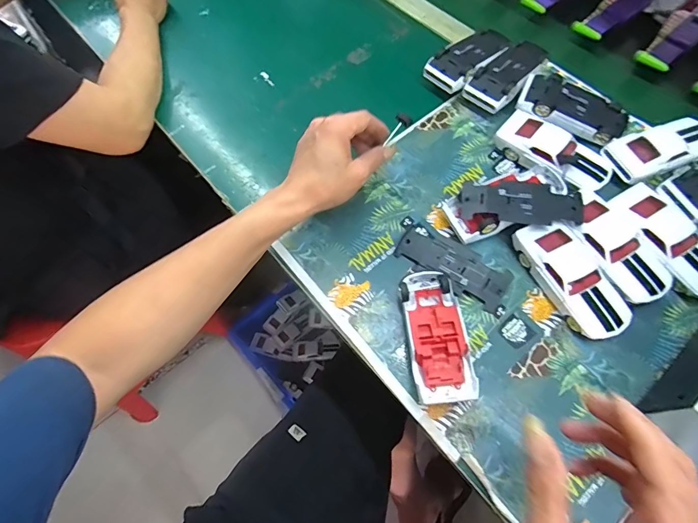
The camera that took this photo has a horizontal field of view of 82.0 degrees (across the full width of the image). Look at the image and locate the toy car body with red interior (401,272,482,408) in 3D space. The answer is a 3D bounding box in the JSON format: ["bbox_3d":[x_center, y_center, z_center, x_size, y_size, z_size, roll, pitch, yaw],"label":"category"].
[{"bbox_3d":[0.084,0.070,0.392,0.056,0.034,0.128,-5,65,0],"label":"toy car body with red interior"}]

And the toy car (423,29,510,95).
[{"bbox_3d":[0.160,-0.266,0.539,0.125,0.037,0.056,-42,70,-16],"label":"toy car"}]

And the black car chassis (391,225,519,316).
[{"bbox_3d":[0.112,0.002,0.432,0.122,0.014,0.051,30,69,15],"label":"black car chassis"}]

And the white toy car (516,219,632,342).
[{"bbox_3d":[0.223,0.017,0.407,0.055,0.037,0.126,-22,66,-8],"label":"white toy car"}]

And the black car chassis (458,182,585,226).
[{"bbox_3d":[0.182,-0.062,0.425,0.123,0.013,0.046,6,69,2],"label":"black car chassis"}]

